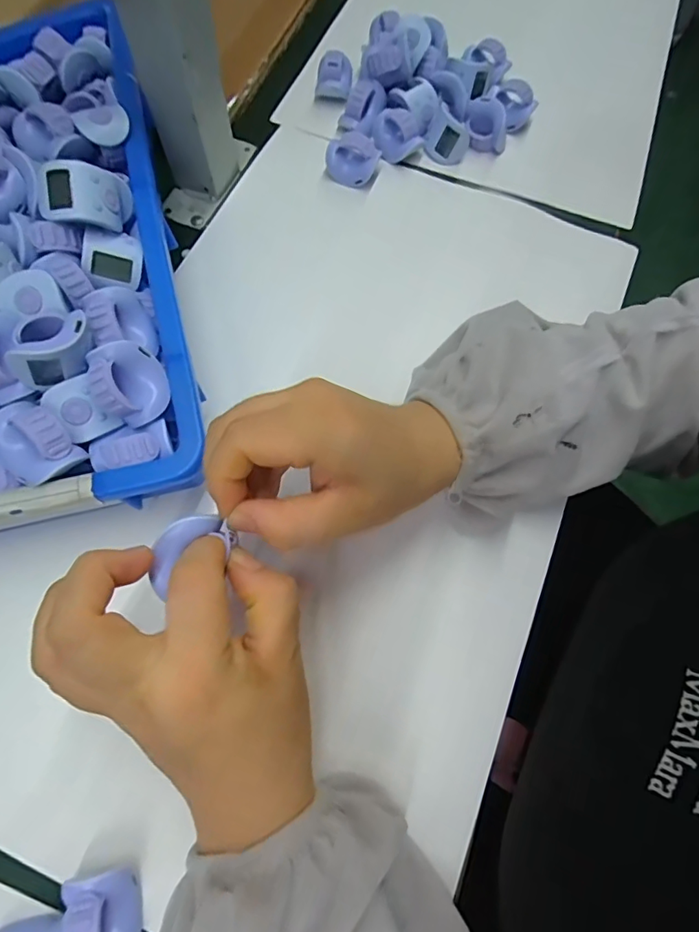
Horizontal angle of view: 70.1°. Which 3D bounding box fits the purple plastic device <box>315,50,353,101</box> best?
[{"bbox_3d":[-0.013,-0.337,0.428,0.030,0.023,0.032,4,69,0],"label":"purple plastic device"}]

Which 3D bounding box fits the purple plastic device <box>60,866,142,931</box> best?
[{"bbox_3d":[-0.107,0.200,0.217,0.023,0.027,0.040,-17,71,-8],"label":"purple plastic device"}]

